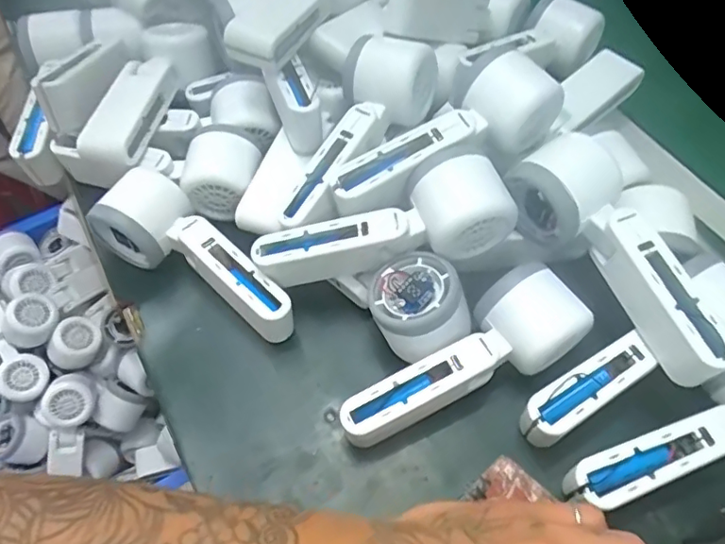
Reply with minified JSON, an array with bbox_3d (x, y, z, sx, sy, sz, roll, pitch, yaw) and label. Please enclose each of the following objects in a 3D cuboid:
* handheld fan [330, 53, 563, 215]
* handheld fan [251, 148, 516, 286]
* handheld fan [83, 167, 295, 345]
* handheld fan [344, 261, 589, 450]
[{"bbox_3d":[0.053,-0.087,0.373,0.166,0.059,0.052,-28,62,-15],"label":"handheld fan"},{"bbox_3d":[0.013,-0.028,0.366,0.164,0.055,0.055,-17,58,10],"label":"handheld fan"},{"bbox_3d":[-0.124,-0.006,0.393,0.066,0.049,0.164,-39,65,-20],"label":"handheld fan"},{"bbox_3d":[0.061,0.054,0.348,0.161,0.057,0.049,-24,61,-13],"label":"handheld fan"}]

